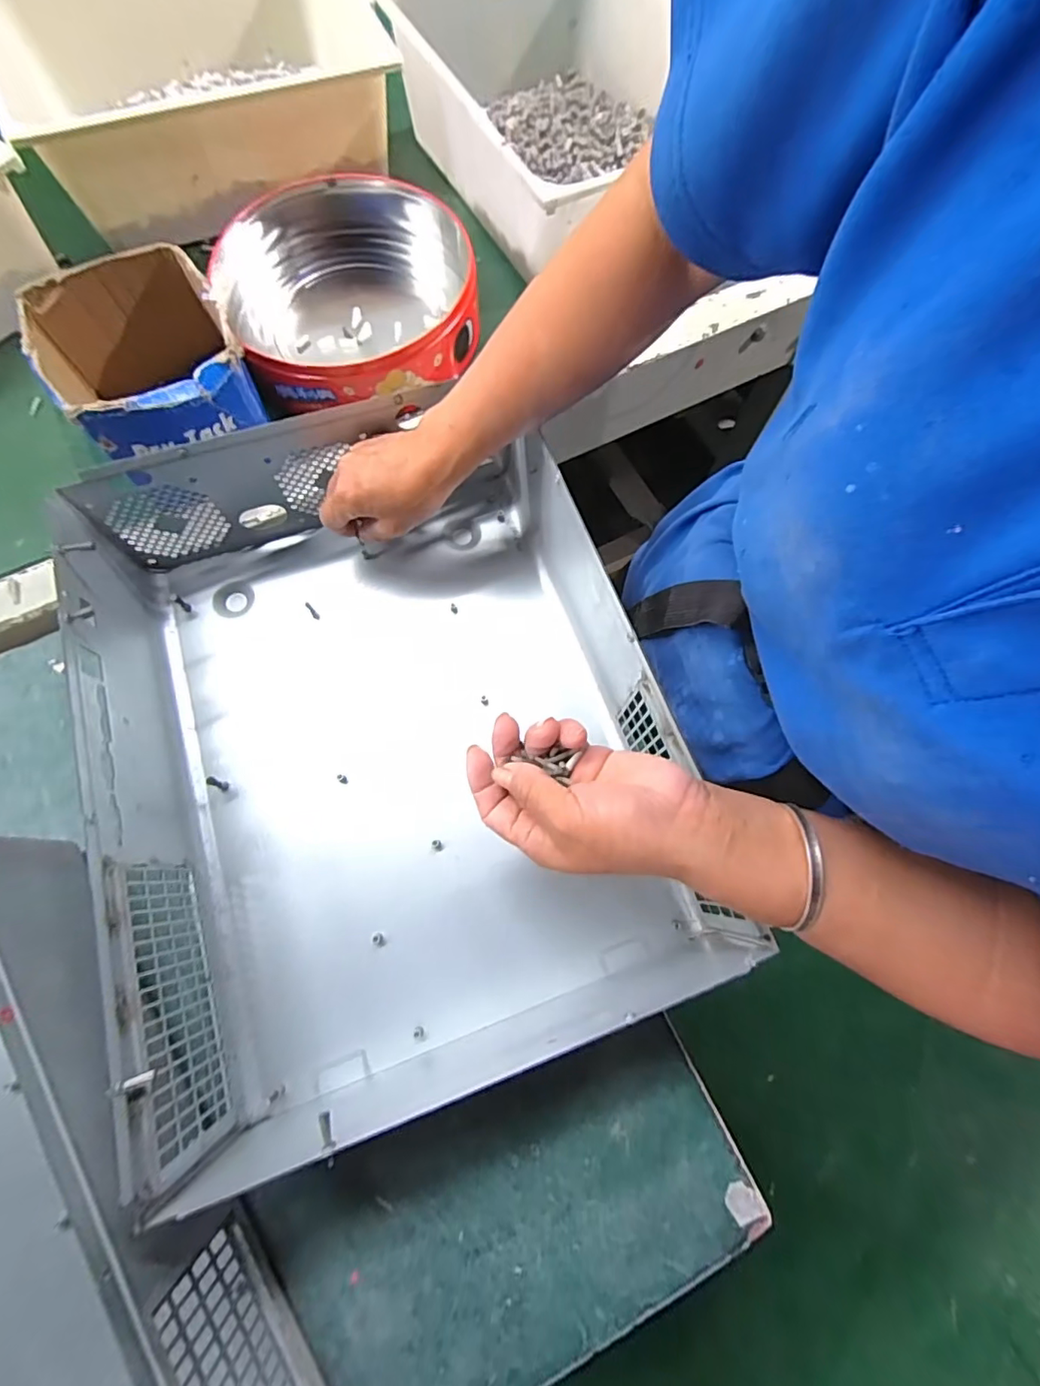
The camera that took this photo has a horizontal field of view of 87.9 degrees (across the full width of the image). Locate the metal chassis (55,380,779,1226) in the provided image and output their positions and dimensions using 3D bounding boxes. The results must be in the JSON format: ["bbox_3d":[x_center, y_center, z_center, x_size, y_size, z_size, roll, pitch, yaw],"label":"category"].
[{"bbox_3d":[-0.093,0.020,0.374,0.326,0.129,0.423,-19,74,-7],"label":"metal chassis"}]

